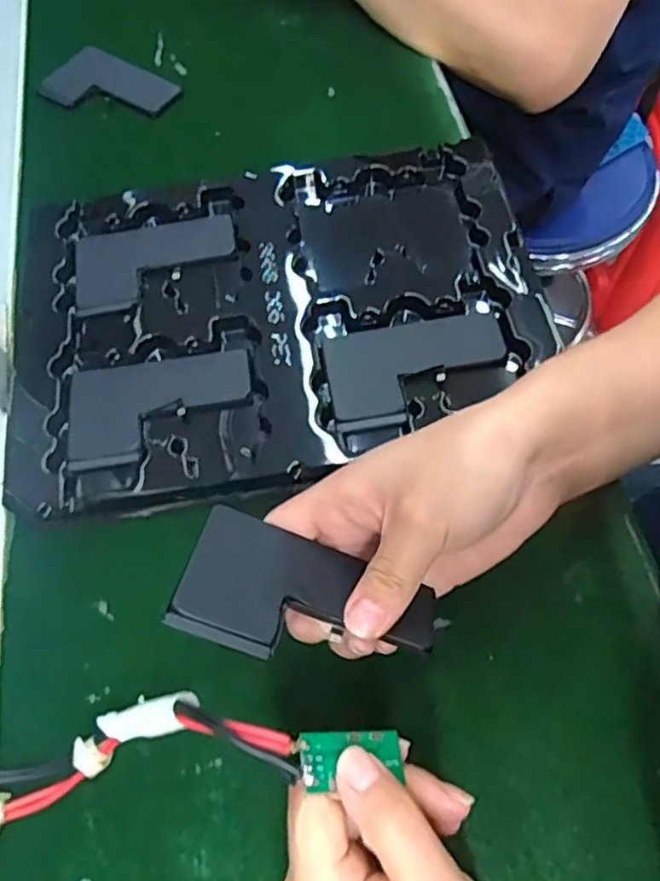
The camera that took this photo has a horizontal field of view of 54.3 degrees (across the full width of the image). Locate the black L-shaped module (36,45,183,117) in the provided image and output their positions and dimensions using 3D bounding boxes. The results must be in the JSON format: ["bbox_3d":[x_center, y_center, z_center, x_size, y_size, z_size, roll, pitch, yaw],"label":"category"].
[{"bbox_3d":[-0.159,-0.255,0.467,0.093,0.007,0.060,27,69,15],"label":"black L-shaped module"}]

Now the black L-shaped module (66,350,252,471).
[{"bbox_3d":[-0.090,-0.019,0.339,0.097,0.004,0.058,-9,64,-1],"label":"black L-shaped module"}]

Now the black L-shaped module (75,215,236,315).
[{"bbox_3d":[-0.105,-0.107,0.388,0.096,0.004,0.059,-9,64,-1],"label":"black L-shaped module"}]

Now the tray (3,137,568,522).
[{"bbox_3d":[-0.029,-0.074,0.362,0.286,0.014,0.209,-9,64,-1],"label":"tray"}]

